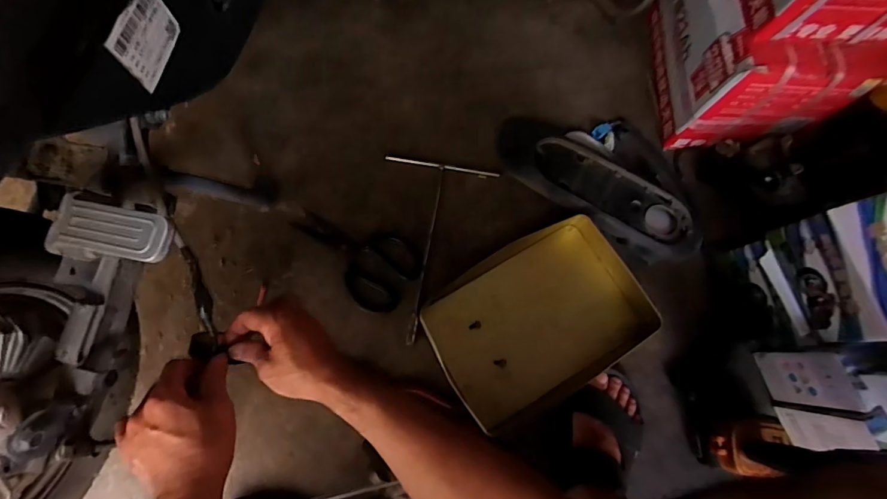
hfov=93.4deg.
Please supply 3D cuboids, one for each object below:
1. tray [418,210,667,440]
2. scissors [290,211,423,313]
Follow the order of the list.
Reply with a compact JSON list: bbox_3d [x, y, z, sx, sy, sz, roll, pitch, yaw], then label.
[{"bbox_3d":[0.145,0.101,0.634,0.317,0.050,0.223,-31,78,-7],"label":"tray"},{"bbox_3d":[-0.140,0.002,0.666,0.208,0.013,0.116,37,79,8],"label":"scissors"}]

